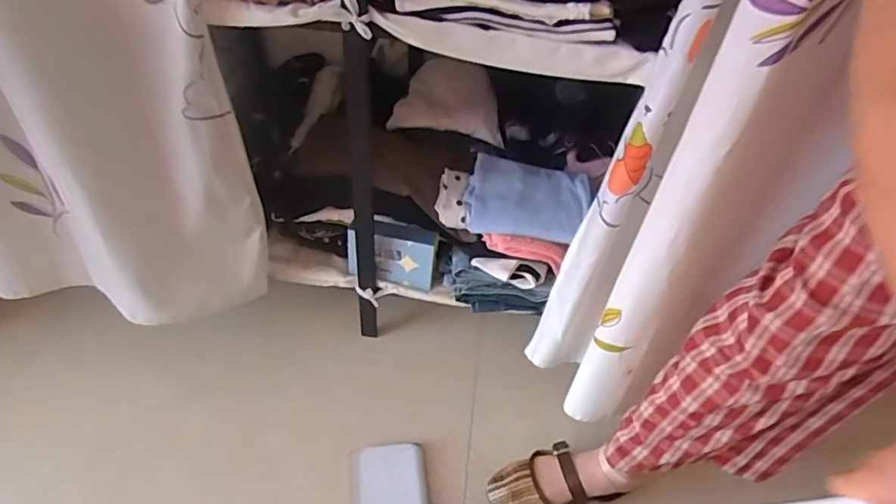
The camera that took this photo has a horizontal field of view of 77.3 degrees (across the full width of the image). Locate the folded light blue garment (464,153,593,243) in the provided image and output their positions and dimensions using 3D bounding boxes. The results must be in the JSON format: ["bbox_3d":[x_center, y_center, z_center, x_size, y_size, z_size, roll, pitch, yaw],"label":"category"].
[{"bbox_3d":[0.126,-0.088,0.906,0.192,0.033,0.166,13,48,6],"label":"folded light blue garment"}]

